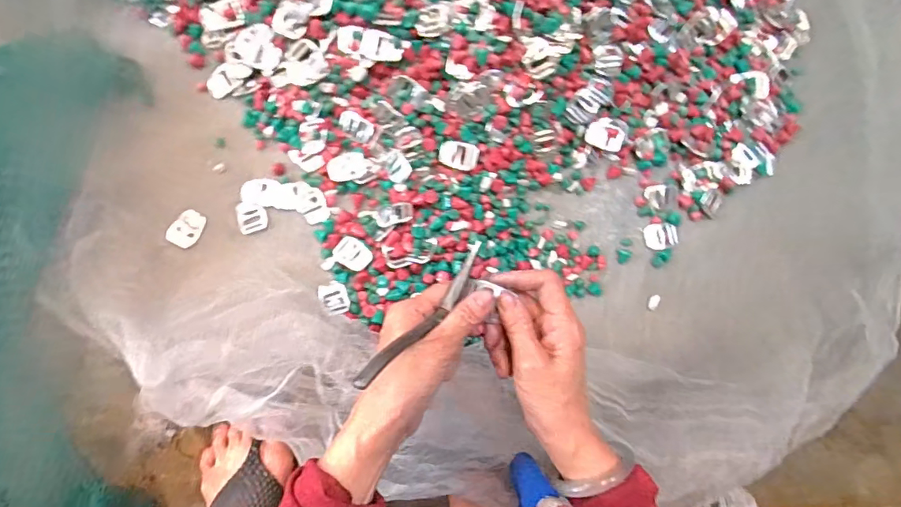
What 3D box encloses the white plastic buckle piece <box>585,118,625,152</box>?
[{"bbox_3d":[0.175,-0.135,0.523,0.043,0.011,0.034,9,88,-1],"label":"white plastic buckle piece"}]

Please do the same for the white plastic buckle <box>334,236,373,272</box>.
[{"bbox_3d":[-0.107,0.000,0.514,0.041,0.004,0.032,29,88,0],"label":"white plastic buckle"}]

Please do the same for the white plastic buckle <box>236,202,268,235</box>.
[{"bbox_3d":[-0.223,-0.041,0.524,0.032,0.004,0.035,-15,82,-7],"label":"white plastic buckle"}]

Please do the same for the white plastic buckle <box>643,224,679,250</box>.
[{"bbox_3d":[0.245,-0.020,0.538,0.041,0.009,0.029,-4,88,-1],"label":"white plastic buckle"}]

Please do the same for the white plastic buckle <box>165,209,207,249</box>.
[{"bbox_3d":[-0.295,-0.027,0.521,0.031,0.004,0.042,32,81,-3],"label":"white plastic buckle"}]

